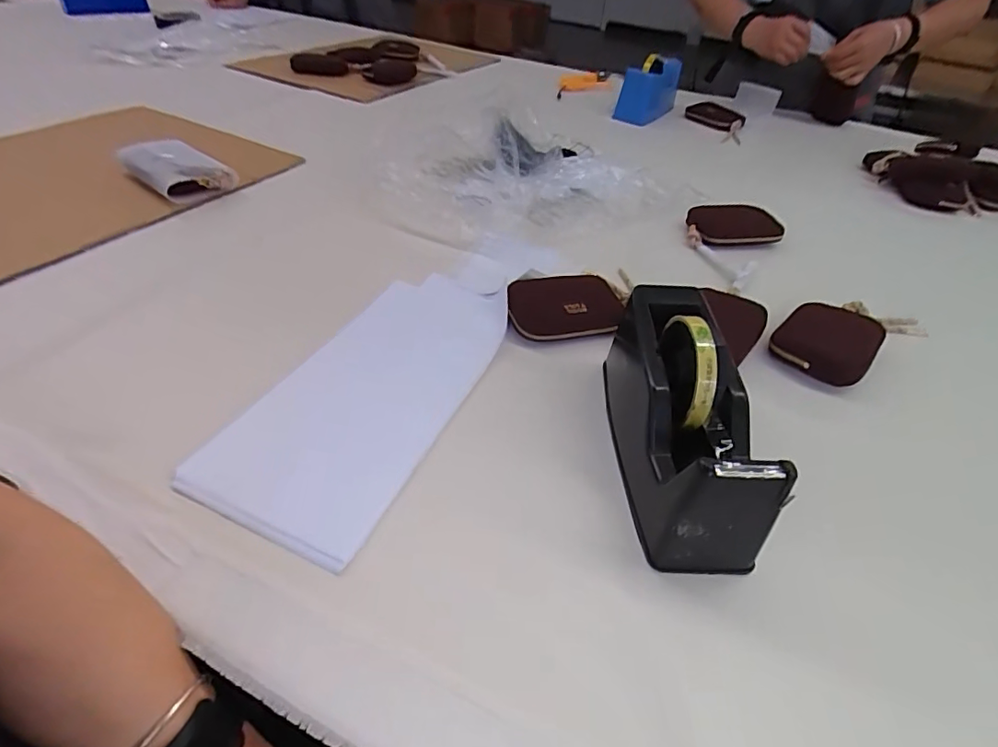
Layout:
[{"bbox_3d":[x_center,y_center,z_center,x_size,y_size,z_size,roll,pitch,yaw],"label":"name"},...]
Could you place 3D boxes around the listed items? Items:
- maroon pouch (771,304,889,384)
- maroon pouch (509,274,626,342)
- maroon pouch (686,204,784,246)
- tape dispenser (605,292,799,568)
[{"bbox_3d":[0.321,-0.030,0.507,0.082,0.021,0.119,34,50,28],"label":"maroon pouch"},{"bbox_3d":[0.064,-0.068,0.527,0.107,0.028,0.083,1,43,-5],"label":"maroon pouch"},{"bbox_3d":[0.311,-0.198,0.686,0.110,0.030,0.081,3,43,-3],"label":"maroon pouch"},{"bbox_3d":[0.124,0.024,0.371,0.085,0.101,0.203,2,43,-4],"label":"tape dispenser"}]

